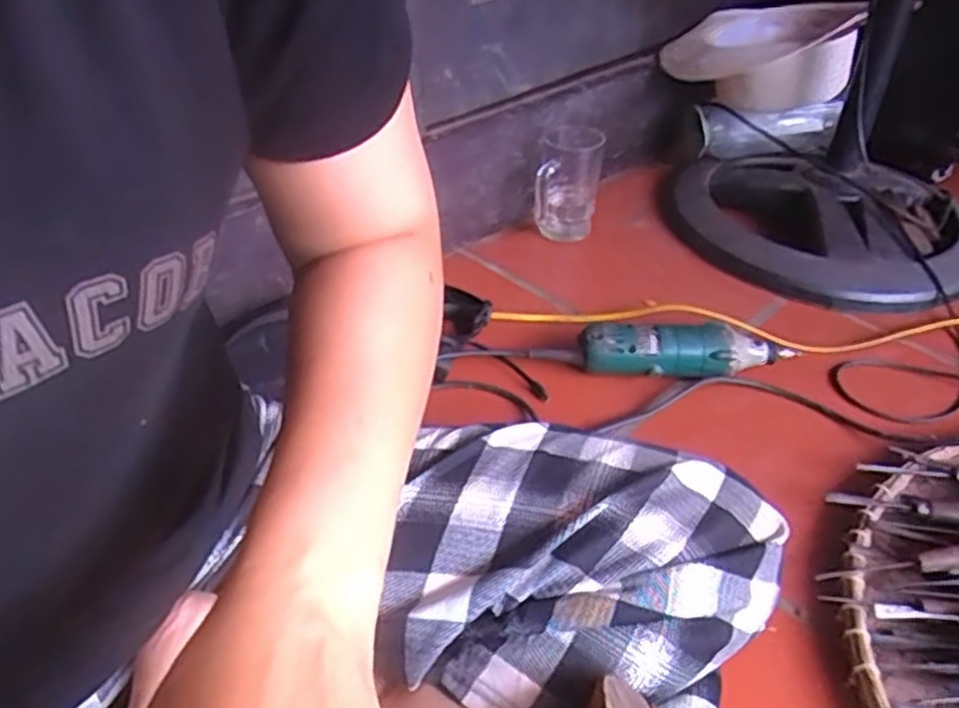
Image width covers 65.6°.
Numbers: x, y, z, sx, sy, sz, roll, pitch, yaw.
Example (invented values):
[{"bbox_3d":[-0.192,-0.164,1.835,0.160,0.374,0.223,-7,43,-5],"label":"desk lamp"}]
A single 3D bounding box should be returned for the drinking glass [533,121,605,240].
[{"bbox_3d":[0.110,-0.206,0.927,0.075,0.126,0.072,9,39,8],"label":"drinking glass"}]

